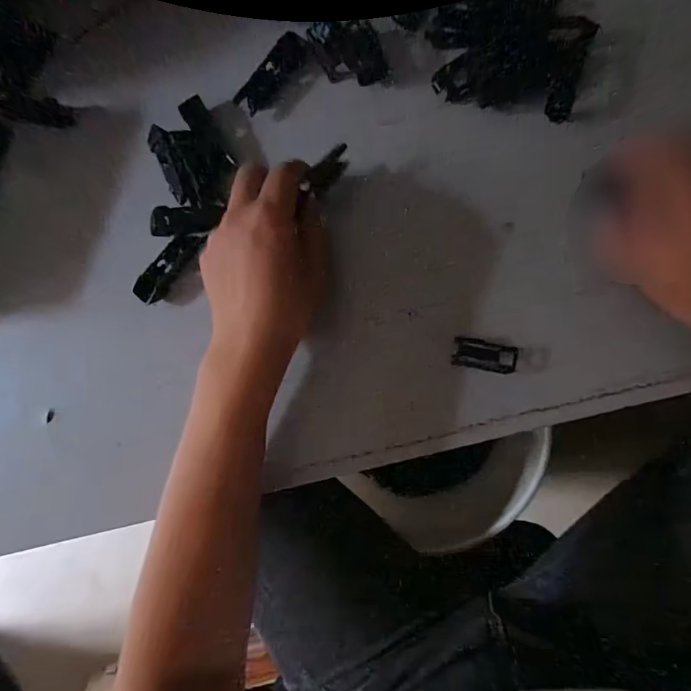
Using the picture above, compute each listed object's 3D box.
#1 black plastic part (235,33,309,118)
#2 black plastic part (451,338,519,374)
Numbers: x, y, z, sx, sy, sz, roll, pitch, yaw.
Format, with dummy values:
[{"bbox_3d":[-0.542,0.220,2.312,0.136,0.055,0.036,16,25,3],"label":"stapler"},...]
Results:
[{"bbox_3d":[-0.054,-0.201,0.325,0.022,0.009,0.064,42,92,10],"label":"black plastic part"},{"bbox_3d":[0.091,0.007,0.289,0.039,0.013,0.019,10,86,9],"label":"black plastic part"}]

